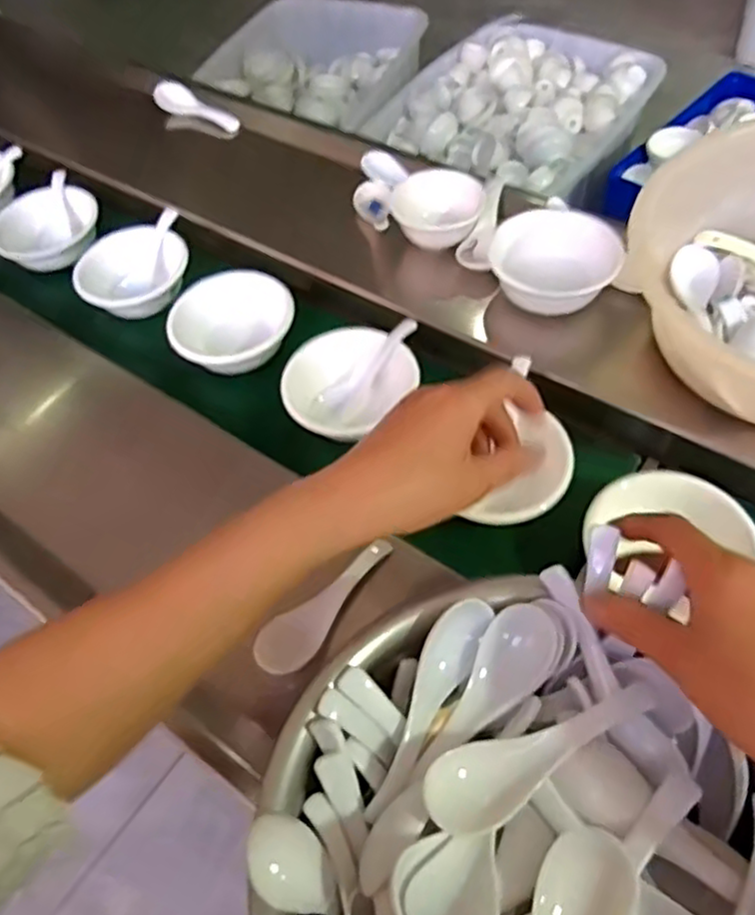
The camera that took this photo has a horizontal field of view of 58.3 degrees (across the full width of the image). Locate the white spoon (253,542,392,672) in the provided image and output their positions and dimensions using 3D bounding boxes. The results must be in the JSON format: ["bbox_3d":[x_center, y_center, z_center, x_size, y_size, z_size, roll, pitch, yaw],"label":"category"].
[{"bbox_3d":[-0.032,0.099,0.453,0.115,0.016,0.032,-40,65,-21],"label":"white spoon"}]

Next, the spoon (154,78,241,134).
[{"bbox_3d":[-0.220,-0.430,0.833,0.111,0.026,0.036,25,61,1],"label":"spoon"}]

